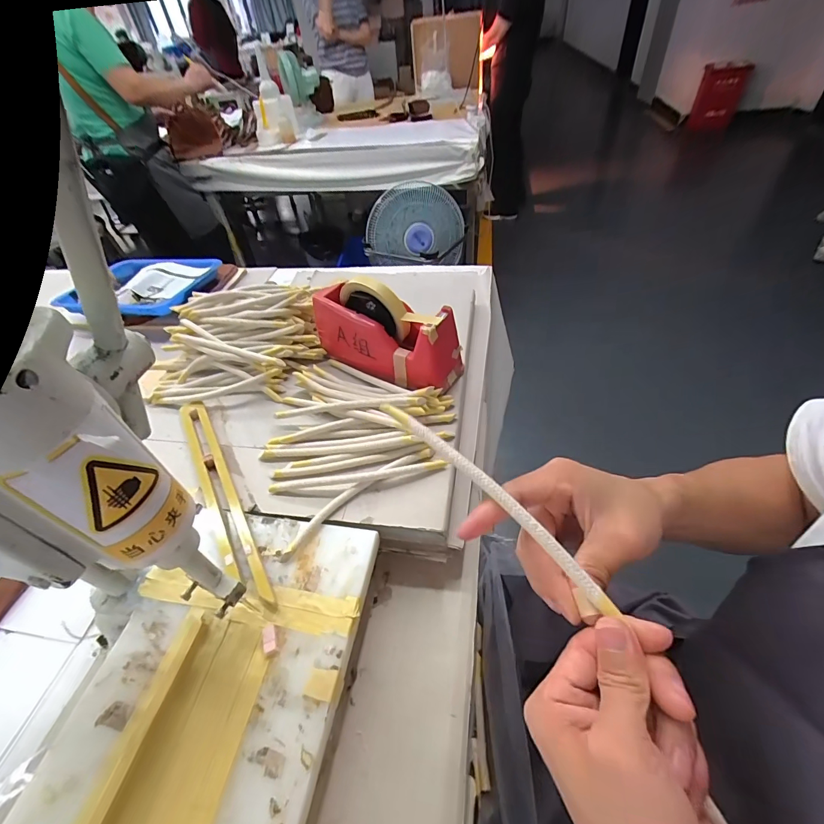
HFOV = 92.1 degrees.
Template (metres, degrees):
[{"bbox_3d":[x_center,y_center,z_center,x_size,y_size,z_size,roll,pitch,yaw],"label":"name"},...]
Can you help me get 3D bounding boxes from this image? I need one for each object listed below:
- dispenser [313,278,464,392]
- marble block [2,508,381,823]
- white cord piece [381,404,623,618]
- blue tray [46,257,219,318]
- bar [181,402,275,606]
[{"bbox_3d":[-0.039,-0.110,0.512,0.202,0.105,0.069,21,51,24],"label":"dispenser"},{"bbox_3d":[-0.157,0.215,0.303,0.198,0.014,0.293,5,46,10],"label":"marble block"},{"bbox_3d":[0.048,0.050,0.256,0.010,0.014,0.190,-36,63,-27],"label":"white cord piece"},{"bbox_3d":[-0.556,-0.263,0.829,0.289,0.034,0.207,7,47,11],"label":"blue tray"},{"bbox_3d":[-0.215,0.080,0.437,0.031,0.011,0.304,-27,49,-20],"label":"bar"}]

